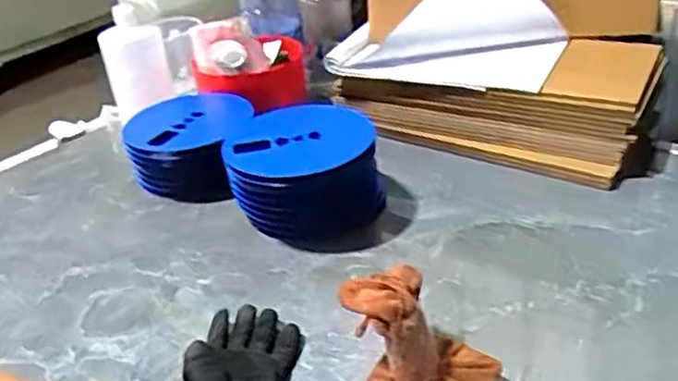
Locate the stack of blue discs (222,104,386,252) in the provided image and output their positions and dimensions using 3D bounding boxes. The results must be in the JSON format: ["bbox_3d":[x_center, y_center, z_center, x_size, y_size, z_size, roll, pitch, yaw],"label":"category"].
[{"bbox_3d":[-0.047,-0.019,0.819,0.171,0.108,0.174,-10,30,-6],"label":"stack of blue discs"}]

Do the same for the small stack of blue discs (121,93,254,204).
[{"bbox_3d":[-0.196,-0.059,0.931,0.174,0.096,0.140,9,33,24],"label":"small stack of blue discs"}]

